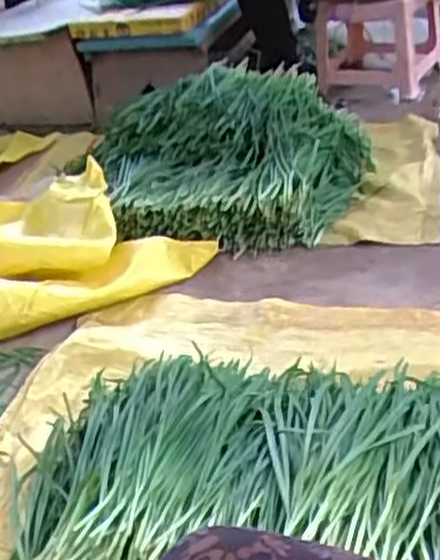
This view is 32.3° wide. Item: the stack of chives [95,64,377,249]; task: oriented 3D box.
[{"bbox_3d":[0.053,-0.342,1.727,0.549,0.171,0.723,-4,32,10],"label":"stack of chives"}]

